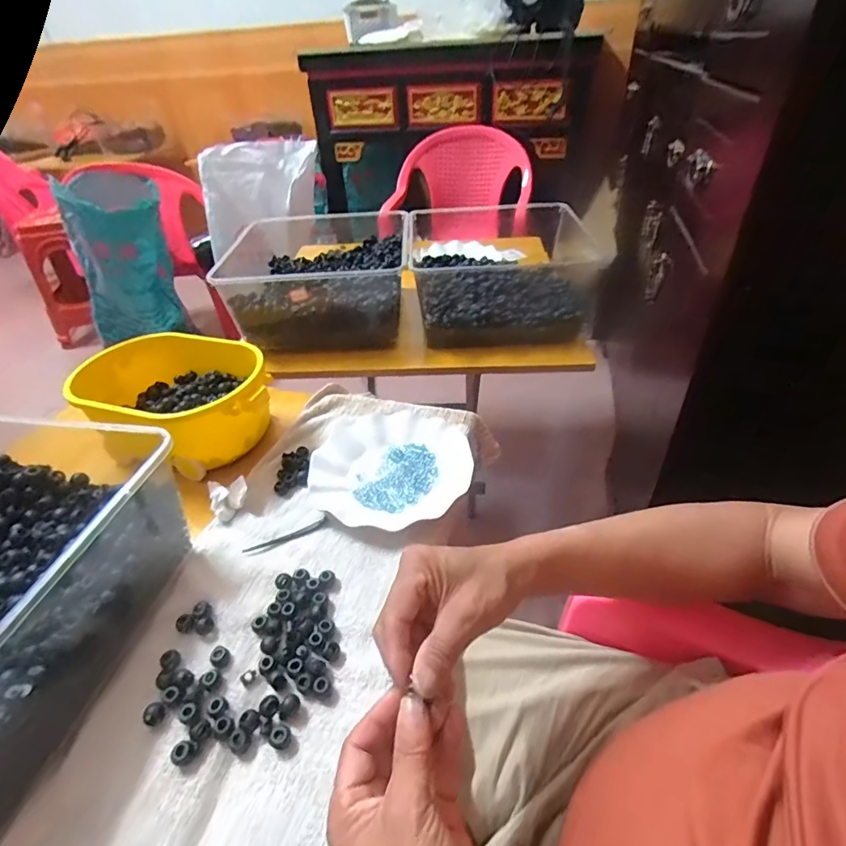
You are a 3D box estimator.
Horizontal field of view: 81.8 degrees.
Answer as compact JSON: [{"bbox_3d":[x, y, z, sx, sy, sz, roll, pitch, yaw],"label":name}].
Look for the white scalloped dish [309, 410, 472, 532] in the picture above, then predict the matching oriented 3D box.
[{"bbox_3d":[-0.039,0.040,0.581,0.179,0.030,0.212,-8,38,-5],"label":"white scalloped dish"}]

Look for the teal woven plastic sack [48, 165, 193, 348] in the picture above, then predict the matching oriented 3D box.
[{"bbox_3d":[-0.884,-0.474,1.443,0.302,0.430,0.229,-22,41,-21],"label":"teal woven plastic sack"}]

